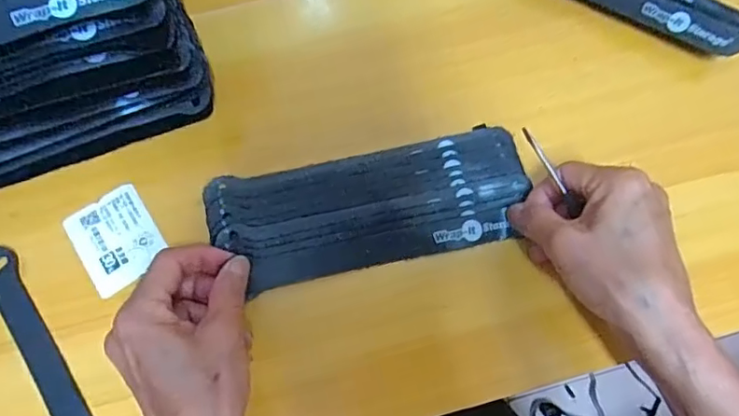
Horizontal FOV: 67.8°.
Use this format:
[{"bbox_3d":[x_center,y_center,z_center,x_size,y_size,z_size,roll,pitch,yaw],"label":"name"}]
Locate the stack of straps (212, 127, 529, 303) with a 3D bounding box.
[{"bbox_3d":[0.001,0.000,0.347,0.195,0.012,0.073,-11,77,-3],"label":"stack of straps"}]

